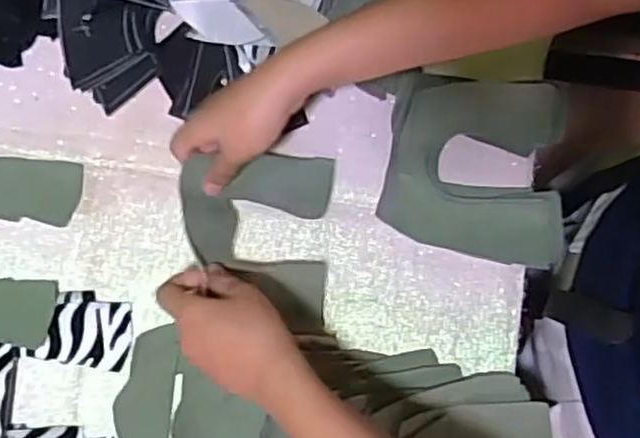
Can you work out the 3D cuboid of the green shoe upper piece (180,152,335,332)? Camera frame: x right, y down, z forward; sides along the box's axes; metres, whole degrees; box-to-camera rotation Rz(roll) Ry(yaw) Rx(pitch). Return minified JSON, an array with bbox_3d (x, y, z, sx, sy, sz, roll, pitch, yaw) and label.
[{"bbox_3d":[-0.051,0.011,0.543,0.113,0.051,0.136,5,80,1],"label":"green shoe upper piece"}]

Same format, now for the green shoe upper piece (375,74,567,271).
[{"bbox_3d":[0.127,-0.043,0.563,0.142,0.026,0.143,11,80,2],"label":"green shoe upper piece"}]

